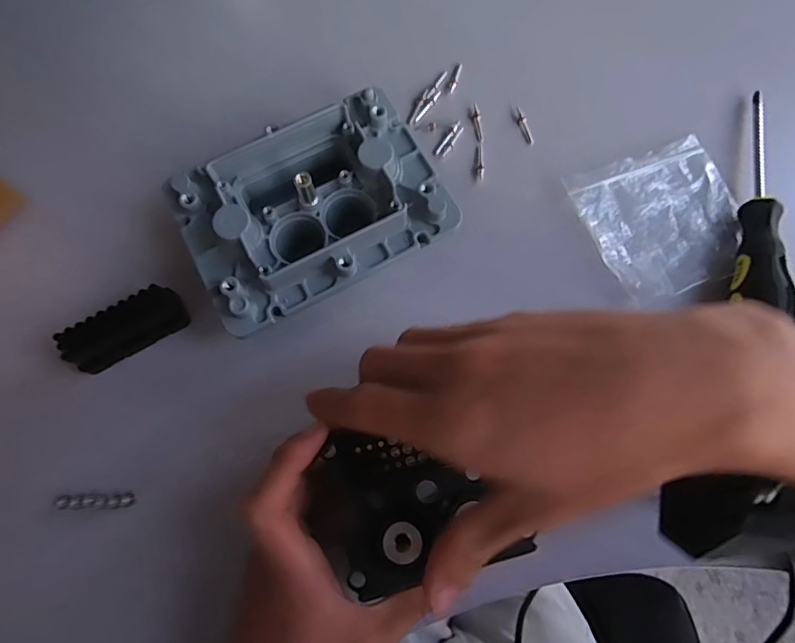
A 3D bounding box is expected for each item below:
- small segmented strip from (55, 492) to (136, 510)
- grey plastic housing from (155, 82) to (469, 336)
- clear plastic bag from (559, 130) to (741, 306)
[{"bbox_3d":[-0.174,0.103,0.274,0.041,0.010,0.007,-2,74,0],"label":"small segmented strip"},{"bbox_3d":[-0.051,-0.068,0.295,0.149,0.051,0.105,-28,76,-8],"label":"grey plastic housing"},{"bbox_3d":[0.183,-0.071,0.326,0.107,0.008,0.098,-21,75,-6],"label":"clear plastic bag"}]

